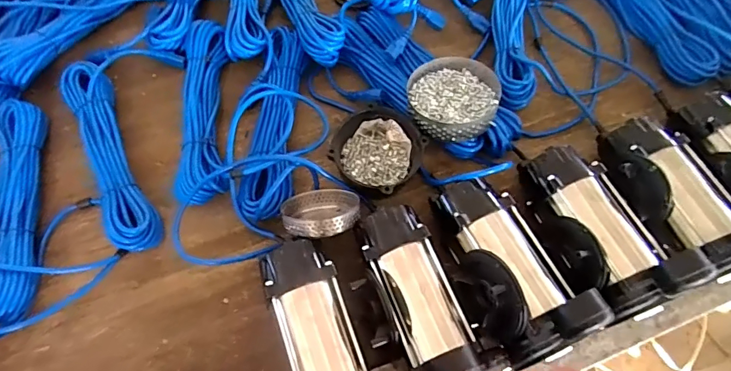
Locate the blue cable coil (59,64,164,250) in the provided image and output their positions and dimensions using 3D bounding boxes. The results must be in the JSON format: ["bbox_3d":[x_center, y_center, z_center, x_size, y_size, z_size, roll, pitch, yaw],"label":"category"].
[{"bbox_3d":[-0.390,-0.058,0.655,0.067,0.042,0.352,-26,67,-13],"label":"blue cable coil"}]

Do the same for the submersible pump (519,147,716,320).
[{"bbox_3d":[0.292,0.045,0.556,0.123,0.120,0.242,-18,50,-9],"label":"submersible pump"}]

